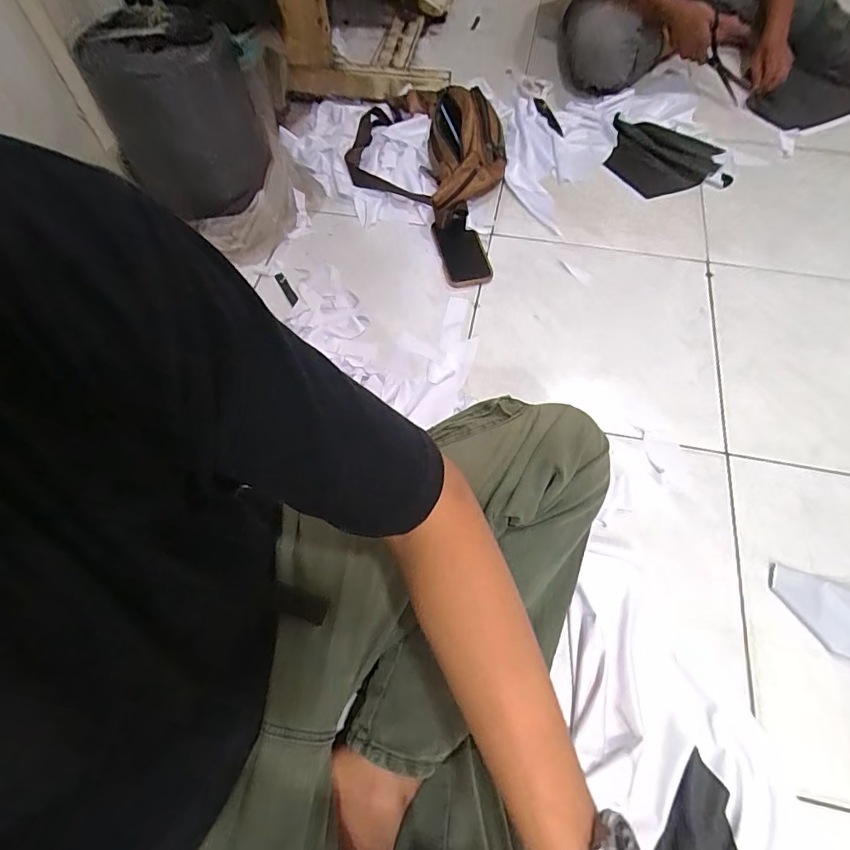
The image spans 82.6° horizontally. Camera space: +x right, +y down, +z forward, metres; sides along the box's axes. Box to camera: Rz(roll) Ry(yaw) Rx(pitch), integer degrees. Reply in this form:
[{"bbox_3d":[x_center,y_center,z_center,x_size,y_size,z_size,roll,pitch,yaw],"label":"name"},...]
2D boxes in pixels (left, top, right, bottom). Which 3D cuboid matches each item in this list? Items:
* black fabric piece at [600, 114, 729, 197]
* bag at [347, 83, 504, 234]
[{"bbox_3d":[0.478,-0.550,1.002,0.218,0.030,0.191,27,65,16],"label":"black fabric piece"},{"bbox_3d":[-0.002,-0.575,0.990,0.338,0.136,0.320,13,62,9],"label":"bag"}]

